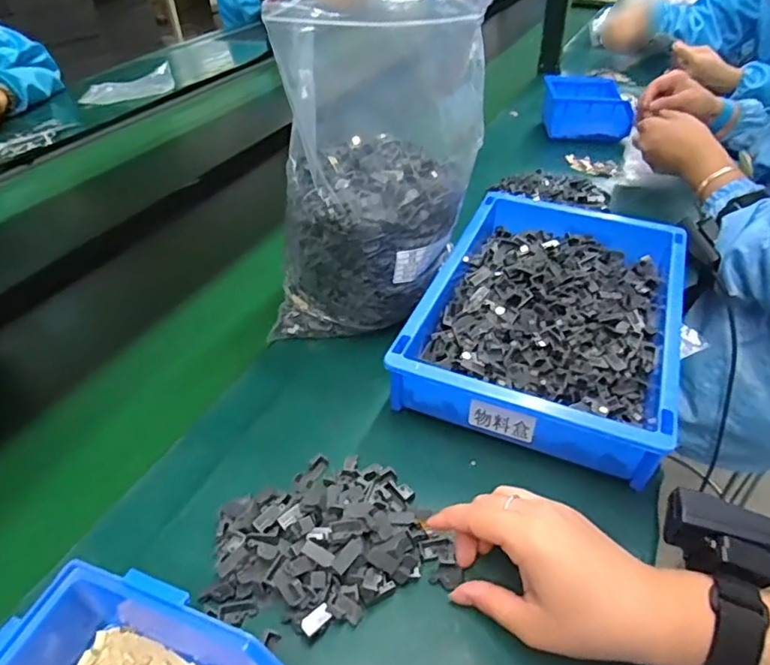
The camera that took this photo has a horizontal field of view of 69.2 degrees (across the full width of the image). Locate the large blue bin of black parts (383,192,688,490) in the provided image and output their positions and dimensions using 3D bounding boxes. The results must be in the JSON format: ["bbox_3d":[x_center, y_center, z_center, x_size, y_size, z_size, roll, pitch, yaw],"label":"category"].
[{"bbox_3d":[0.153,-0.020,0.518,0.203,0.063,0.304,14,42,18],"label":"large blue bin of black parts"}]

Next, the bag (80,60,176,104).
[{"bbox_3d":[-0.557,-0.531,1.204,0.197,0.042,0.098,-13,41,-14],"label":"bag"}]

